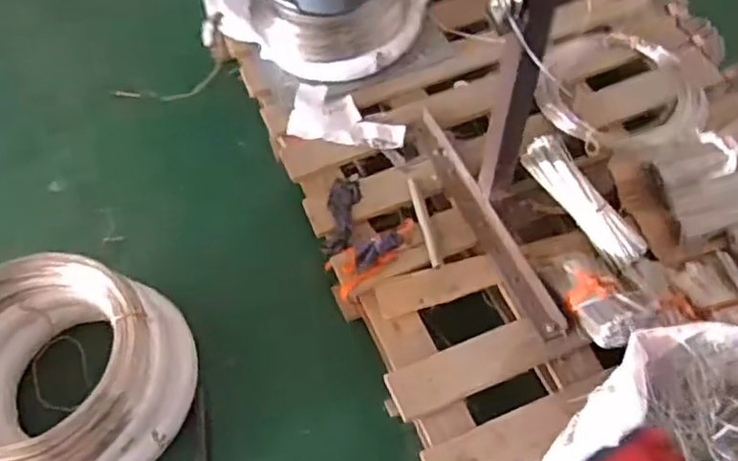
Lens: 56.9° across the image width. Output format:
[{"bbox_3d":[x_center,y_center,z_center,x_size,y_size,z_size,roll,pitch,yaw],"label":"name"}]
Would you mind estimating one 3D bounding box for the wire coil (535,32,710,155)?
[{"bbox_3d":[0.599,-0.349,1.659,0.379,0.045,0.412,-1,58,2],"label":"wire coil"}]

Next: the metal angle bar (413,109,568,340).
[{"bbox_3d":[0.249,-0.034,1.492,0.065,0.041,0.602,-22,59,-10],"label":"metal angle bar"}]

